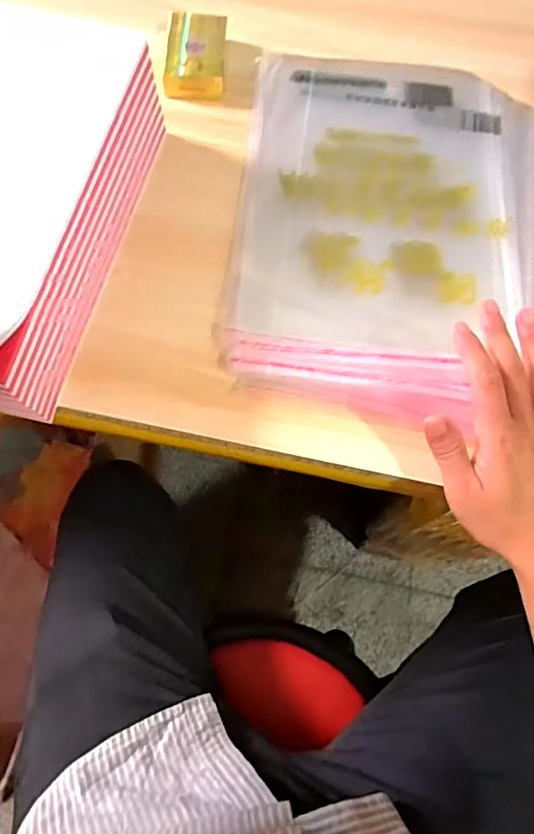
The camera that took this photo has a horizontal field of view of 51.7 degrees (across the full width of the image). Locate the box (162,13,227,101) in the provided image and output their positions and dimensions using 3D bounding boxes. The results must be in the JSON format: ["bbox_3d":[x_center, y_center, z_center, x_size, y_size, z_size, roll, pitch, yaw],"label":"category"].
[{"bbox_3d":[-0.069,-0.350,0.535,0.055,0.023,0.096,2,69,-2],"label":"box"}]

